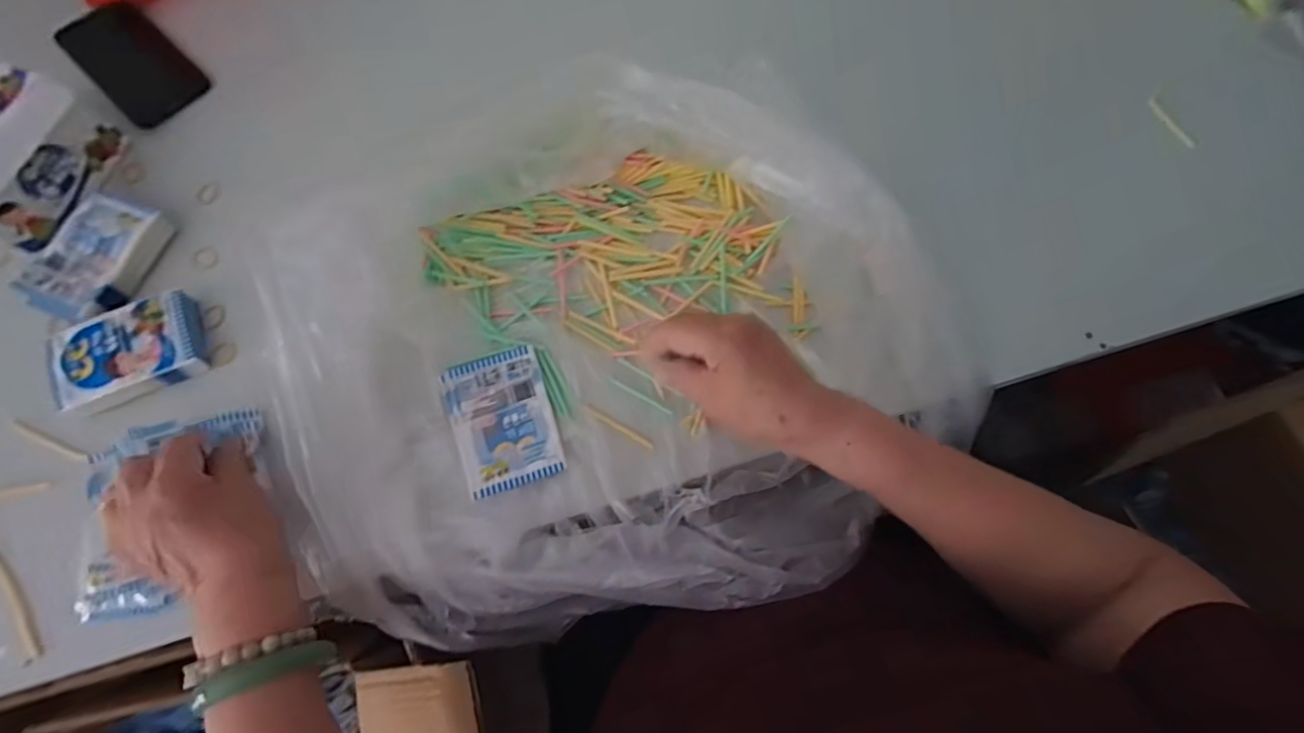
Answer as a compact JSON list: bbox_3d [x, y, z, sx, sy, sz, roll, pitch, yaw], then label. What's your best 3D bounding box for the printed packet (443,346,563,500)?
[{"bbox_3d":[-0.116,0.041,0.429,0.075,0.007,0.104,-18,75,-5],"label":"printed packet"}]

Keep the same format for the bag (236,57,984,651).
[{"bbox_3d":[-0.026,-0.021,0.423,0.479,0.093,0.394,-16,75,-4],"label":"bag"}]

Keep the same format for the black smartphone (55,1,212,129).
[{"bbox_3d":[-0.507,-0.299,0.547,0.152,0.012,0.078,43,79,11],"label":"black smartphone"}]

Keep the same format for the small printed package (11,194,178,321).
[{"bbox_3d":[-0.469,-0.093,0.469,0.071,0.025,0.108,19,75,6],"label":"small printed package"}]

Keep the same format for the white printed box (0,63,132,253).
[{"bbox_3d":[-0.536,-0.174,0.464,0.090,0.073,0.131,17,75,5],"label":"white printed box"}]

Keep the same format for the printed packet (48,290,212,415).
[{"bbox_3d":[-0.416,-0.011,0.445,0.102,0.022,0.075,-19,75,-5],"label":"printed packet"}]

